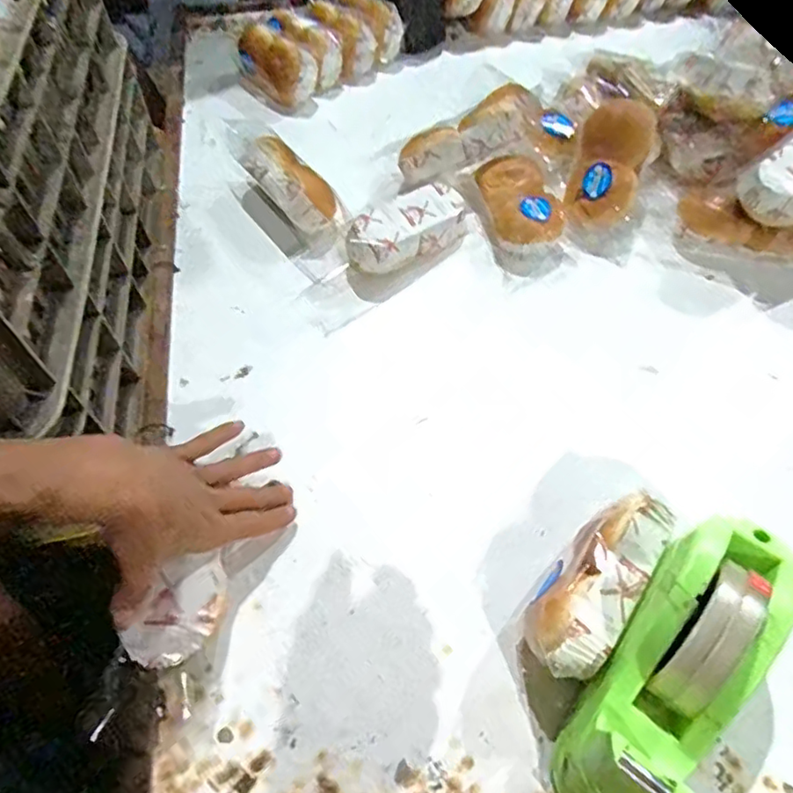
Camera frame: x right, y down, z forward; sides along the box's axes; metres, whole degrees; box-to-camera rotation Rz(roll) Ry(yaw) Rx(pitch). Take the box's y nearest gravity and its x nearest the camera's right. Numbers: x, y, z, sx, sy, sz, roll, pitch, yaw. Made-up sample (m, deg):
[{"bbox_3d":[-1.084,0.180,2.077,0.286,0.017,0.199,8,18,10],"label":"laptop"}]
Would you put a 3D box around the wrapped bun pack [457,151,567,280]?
[{"bbox_3d":[0.132,-0.212,0.665,0.086,0.049,0.168,-19,59,-9],"label":"wrapped bun pack"}]

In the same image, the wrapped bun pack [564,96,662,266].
[{"bbox_3d":[0.232,-0.239,0.656,0.083,0.044,0.174,12,86,10],"label":"wrapped bun pack"}]

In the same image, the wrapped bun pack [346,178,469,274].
[{"bbox_3d":[0.013,-0.181,0.651,0.153,0.061,0.065,-39,64,-20],"label":"wrapped bun pack"}]

